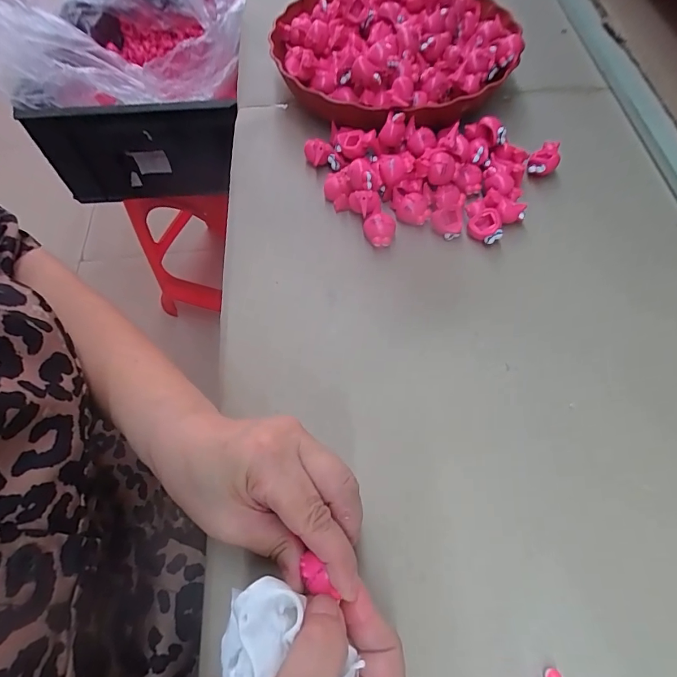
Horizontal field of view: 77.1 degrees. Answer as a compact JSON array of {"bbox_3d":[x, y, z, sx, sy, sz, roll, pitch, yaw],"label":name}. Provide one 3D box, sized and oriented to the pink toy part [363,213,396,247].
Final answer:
[{"bbox_3d":[0.033,-0.086,0.345,0.025,0.020,0.021,-1,63,0],"label":"pink toy part"}]

